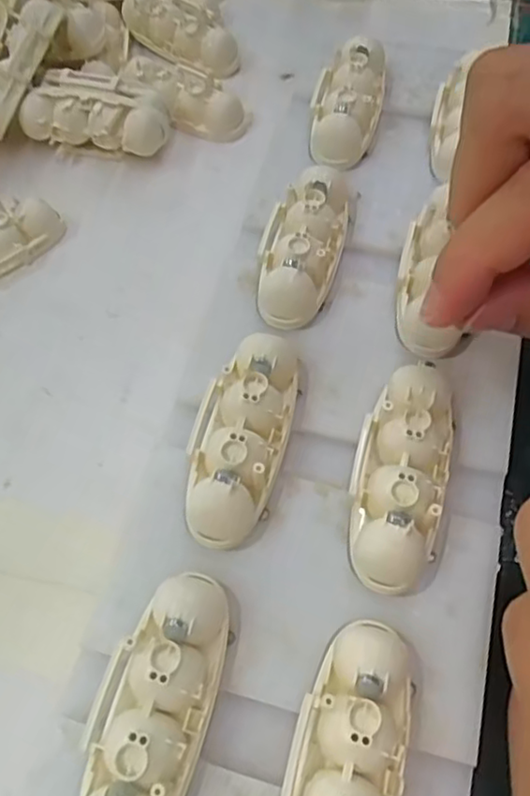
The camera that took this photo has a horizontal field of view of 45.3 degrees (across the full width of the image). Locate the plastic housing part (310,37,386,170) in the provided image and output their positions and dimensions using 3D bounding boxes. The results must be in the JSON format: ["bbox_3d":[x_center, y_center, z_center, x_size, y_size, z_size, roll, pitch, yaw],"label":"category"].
[{"bbox_3d":[0.032,-0.114,0.245,0.026,0.017,0.058,6,62,6],"label":"plastic housing part"}]

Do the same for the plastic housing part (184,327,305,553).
[{"bbox_3d":[-0.007,0.009,0.181,0.025,0.015,0.064,11,63,9],"label":"plastic housing part"}]

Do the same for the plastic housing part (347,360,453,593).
[{"bbox_3d":[0.037,0.020,0.173,0.024,0.014,0.061,13,63,10],"label":"plastic housing part"}]

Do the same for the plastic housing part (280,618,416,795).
[{"bbox_3d":[0.018,0.082,0.141,0.024,0.015,0.062,15,64,11],"label":"plastic housing part"}]

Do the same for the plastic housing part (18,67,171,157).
[{"bbox_3d":[-0.071,-0.116,0.269,0.060,0.027,0.027,17,64,12],"label":"plastic housing part"}]

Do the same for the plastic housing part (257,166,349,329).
[{"bbox_3d":[0.014,-0.054,0.214,0.024,0.016,0.066,15,64,11],"label":"plastic housing part"}]

